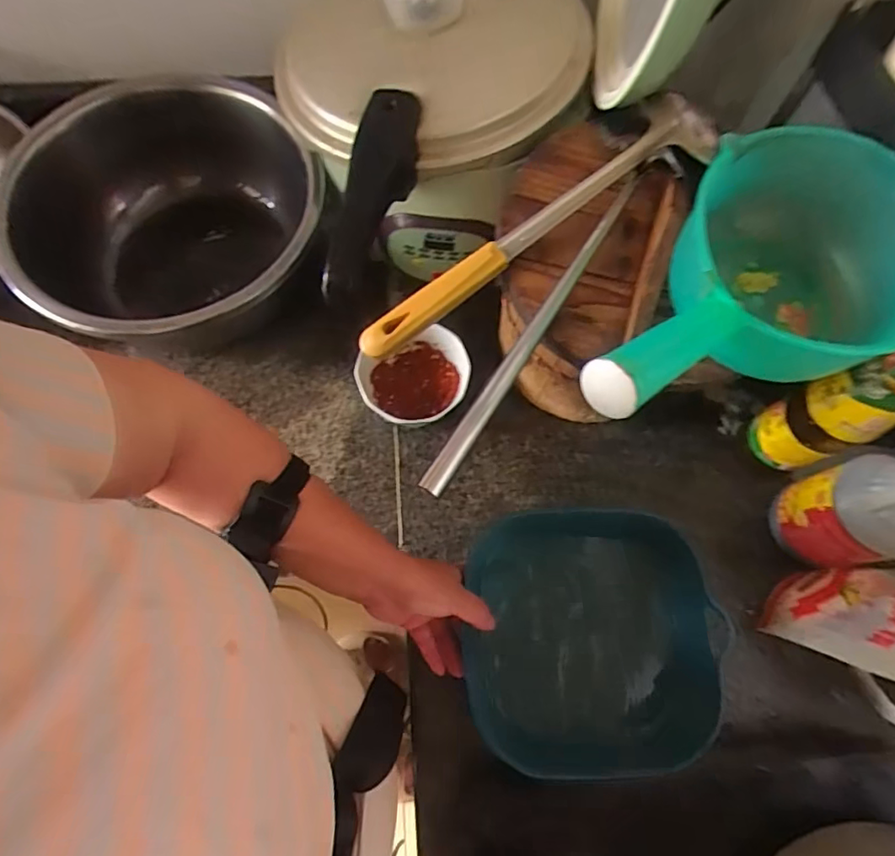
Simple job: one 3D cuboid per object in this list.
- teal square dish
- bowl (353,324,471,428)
[{"bbox_3d":[0.126,0.183,0.506,0.210,0.065,0.209,1,72,-2],"label":"teal square dish"},{"bbox_3d":[-0.035,-0.048,0.611,0.116,0.057,0.104,-15,73,-7],"label":"bowl"}]

